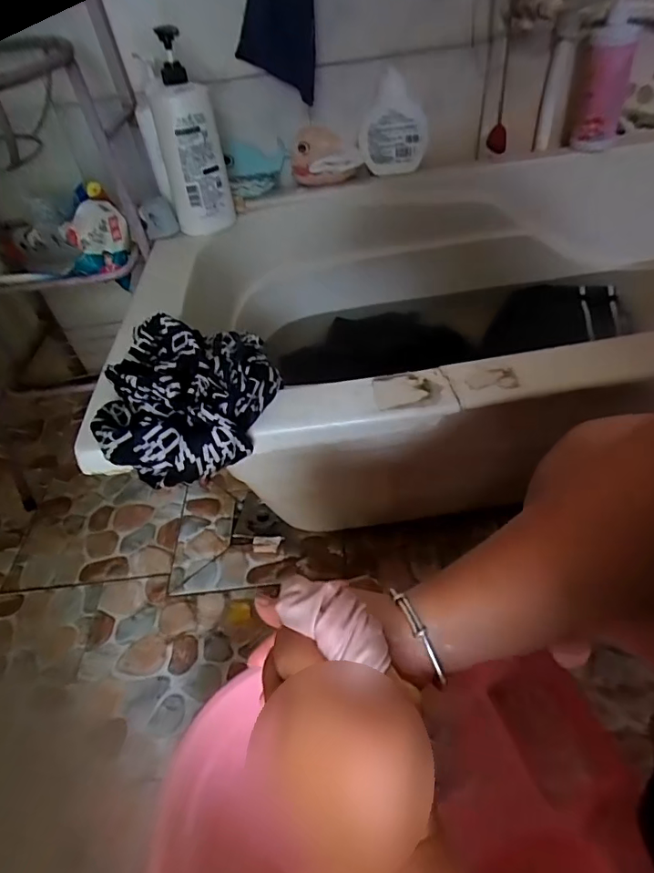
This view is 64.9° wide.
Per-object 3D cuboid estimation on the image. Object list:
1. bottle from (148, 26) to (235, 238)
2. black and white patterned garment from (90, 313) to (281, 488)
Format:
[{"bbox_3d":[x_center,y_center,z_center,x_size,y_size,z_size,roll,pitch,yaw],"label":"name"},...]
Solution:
[{"bbox_3d":[-0.218,-0.466,0.821,0.096,0.278,0.060,-16,45,-7],"label":"bottle"},{"bbox_3d":[-0.145,-0.042,0.514,0.153,0.101,0.142,4,46,13],"label":"black and white patterned garment"}]

